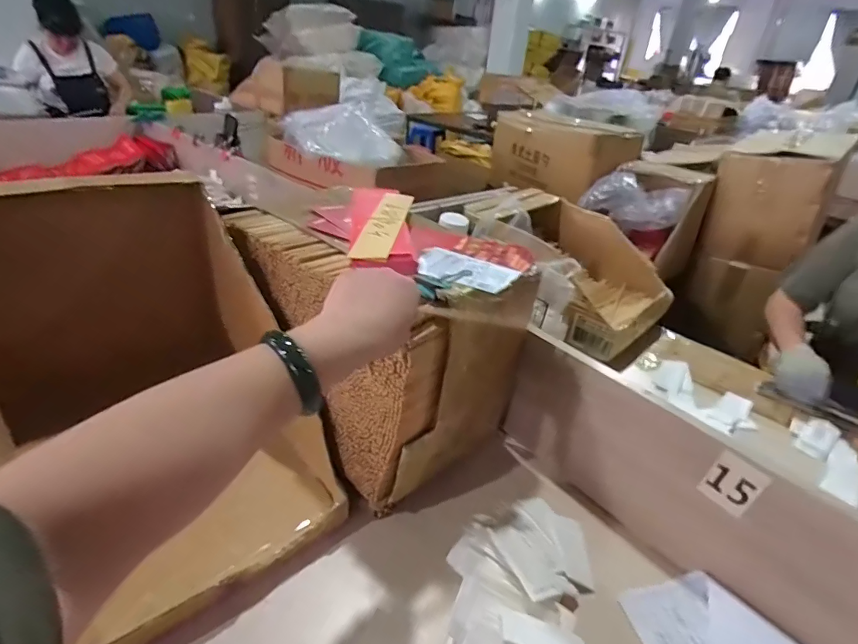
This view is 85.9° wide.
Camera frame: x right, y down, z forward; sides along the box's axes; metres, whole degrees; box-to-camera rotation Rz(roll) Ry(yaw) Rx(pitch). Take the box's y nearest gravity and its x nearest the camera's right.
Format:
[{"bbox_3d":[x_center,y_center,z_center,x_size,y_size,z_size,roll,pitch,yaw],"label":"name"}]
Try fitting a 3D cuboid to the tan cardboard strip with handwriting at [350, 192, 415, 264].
[{"bbox_3d":[-0.062,-0.137,0.645,0.049,0.010,0.226,8,34,3],"label":"tan cardboard strip with handwriting"}]

